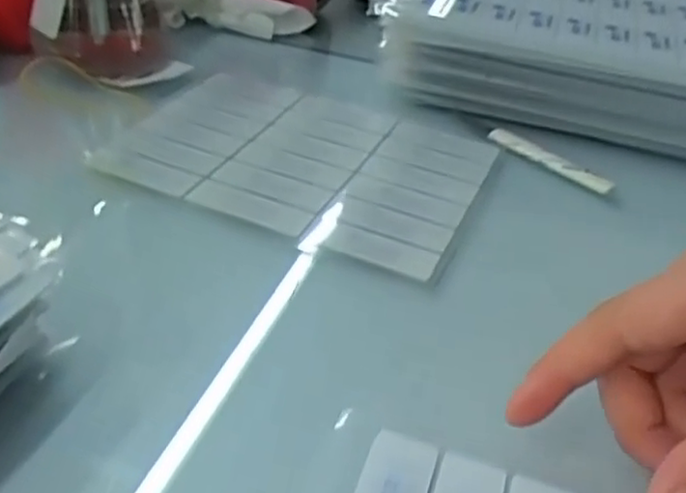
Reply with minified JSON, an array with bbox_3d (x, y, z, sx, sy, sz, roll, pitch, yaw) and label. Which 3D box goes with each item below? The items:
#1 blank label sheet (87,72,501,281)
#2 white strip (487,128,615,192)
[{"bbox_3d":[-0.021,-0.053,0.373,0.185,0.004,0.137,19,39,16],"label":"blank label sheet"},{"bbox_3d":[0.111,-0.047,0.381,0.075,0.007,0.004,34,13,31],"label":"white strip"}]

